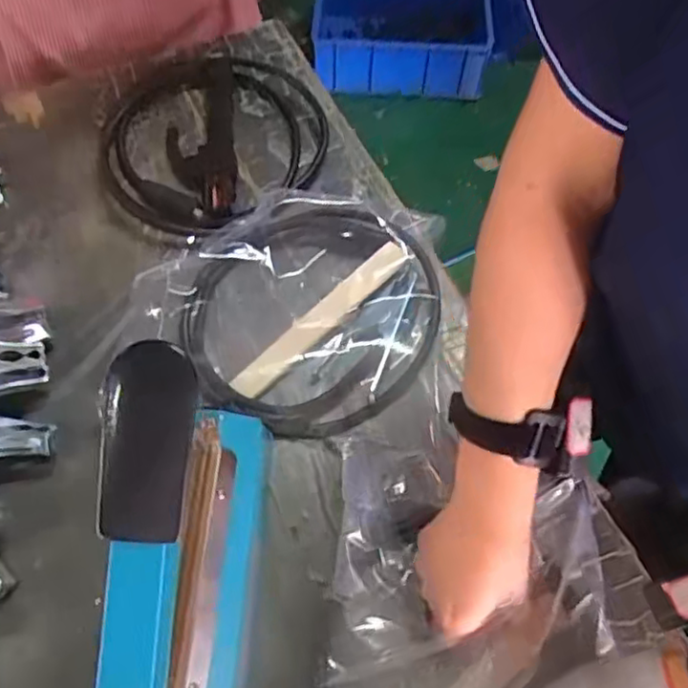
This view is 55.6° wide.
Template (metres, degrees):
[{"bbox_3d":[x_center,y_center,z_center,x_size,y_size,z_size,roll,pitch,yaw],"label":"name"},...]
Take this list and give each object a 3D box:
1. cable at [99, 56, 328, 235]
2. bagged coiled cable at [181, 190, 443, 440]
[{"bbox_3d":[-0.135,-0.219,0.683,0.231,0.030,0.238,-5,63,-5],"label":"cable"},{"bbox_3d":[-0.027,-0.040,0.599,0.219,0.032,0.242,4,63,0],"label":"bagged coiled cable"}]

